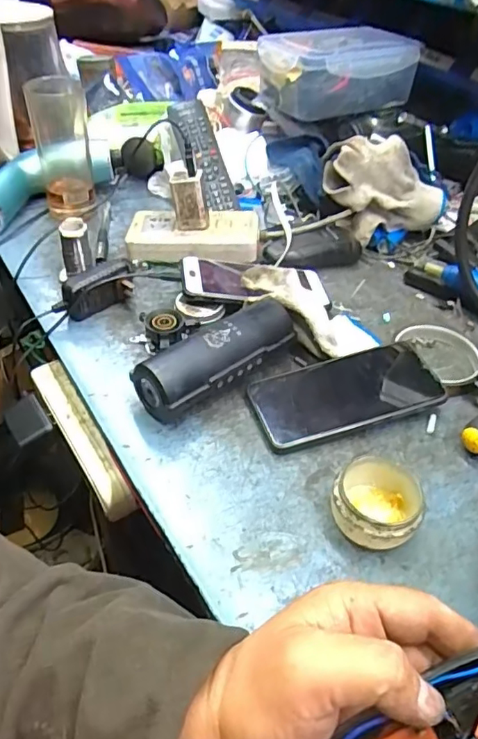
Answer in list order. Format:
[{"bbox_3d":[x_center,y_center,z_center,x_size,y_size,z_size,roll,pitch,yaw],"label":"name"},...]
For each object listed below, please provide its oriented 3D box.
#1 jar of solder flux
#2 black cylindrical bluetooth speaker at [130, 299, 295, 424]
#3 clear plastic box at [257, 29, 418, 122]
[{"bbox_3d":[0.097,0.098,0.396,0.060,0.038,0.063,2,44,-2],"label":"jar of solder flux"},{"bbox_3d":[-0.016,-0.008,0.487,0.150,0.054,0.049,-29,52,-29],"label":"black cylindrical bluetooth speaker"},{"bbox_3d":[0.129,-0.399,0.750,0.193,0.087,0.123,-17,47,-21],"label":"clear plastic box"}]

